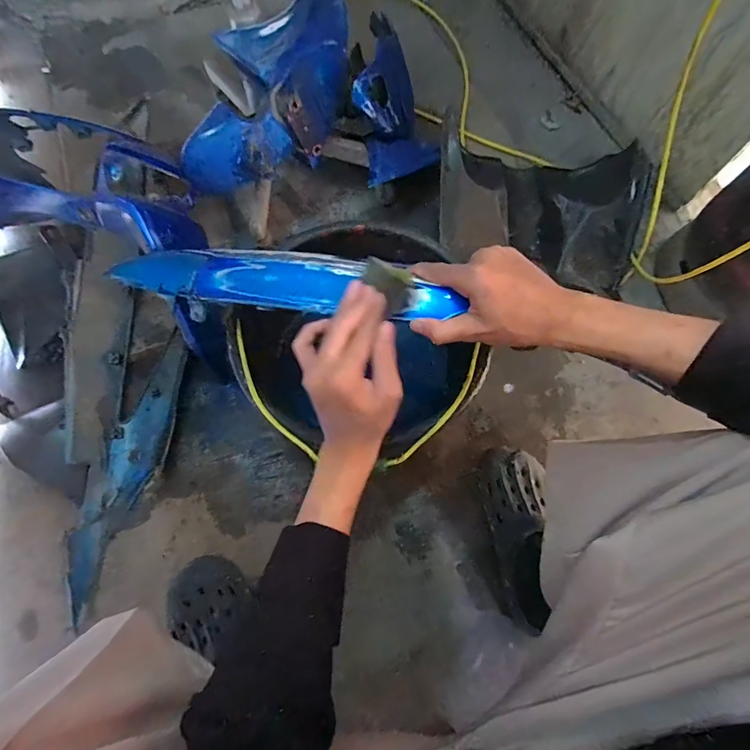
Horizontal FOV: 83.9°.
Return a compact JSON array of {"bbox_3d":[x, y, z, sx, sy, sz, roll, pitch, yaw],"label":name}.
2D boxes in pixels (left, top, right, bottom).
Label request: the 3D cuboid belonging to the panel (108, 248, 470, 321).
[{"bbox_3d":[-0.122,-0.103,0.452,0.425,0.025,0.069,11,68,22],"label":"panel"}]

